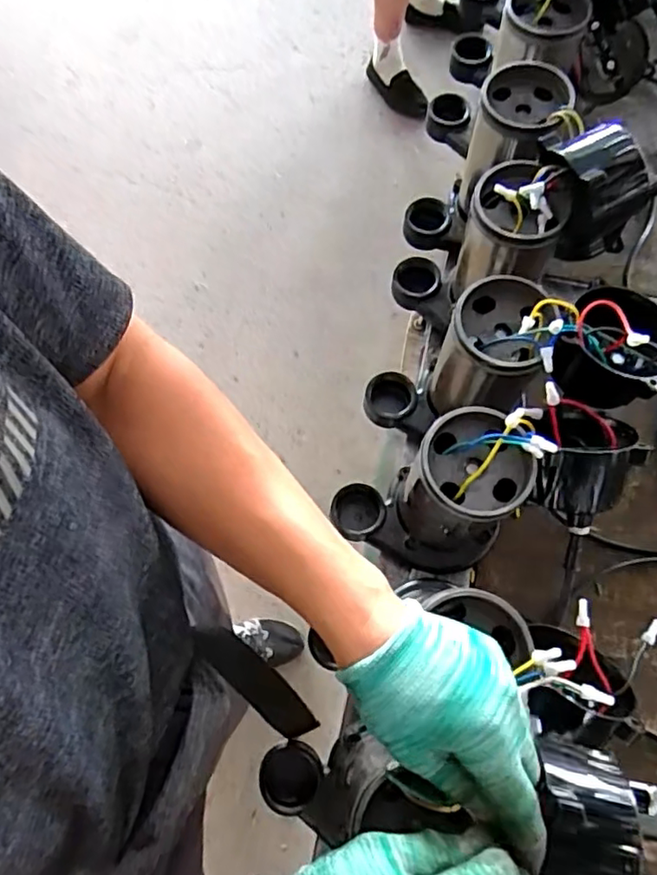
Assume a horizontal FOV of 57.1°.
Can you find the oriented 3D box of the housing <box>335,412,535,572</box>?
[{"bbox_3d":[0.092,0.056,0.543,0.148,0.178,0.096,-11,69,-4],"label":"housing"}]

